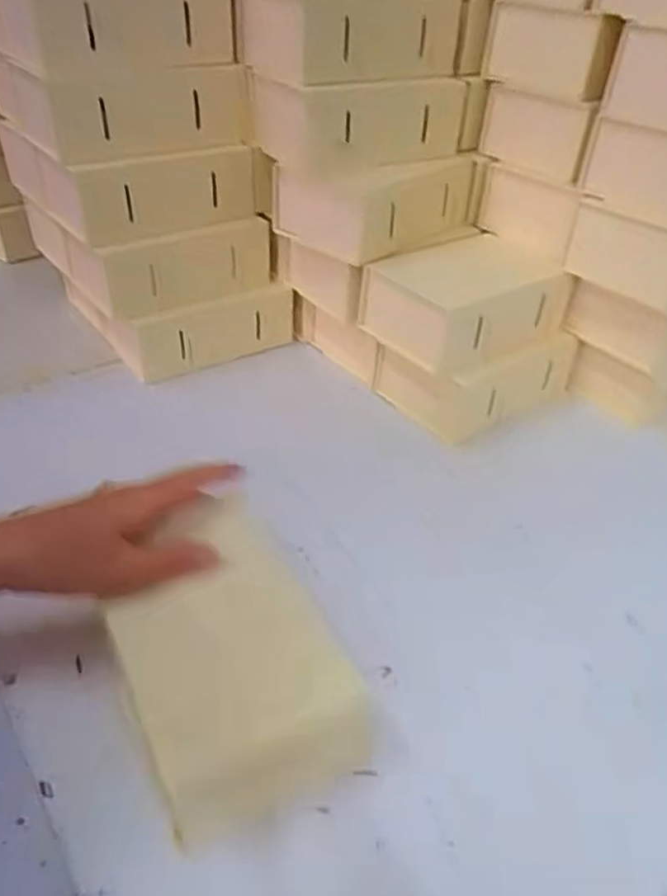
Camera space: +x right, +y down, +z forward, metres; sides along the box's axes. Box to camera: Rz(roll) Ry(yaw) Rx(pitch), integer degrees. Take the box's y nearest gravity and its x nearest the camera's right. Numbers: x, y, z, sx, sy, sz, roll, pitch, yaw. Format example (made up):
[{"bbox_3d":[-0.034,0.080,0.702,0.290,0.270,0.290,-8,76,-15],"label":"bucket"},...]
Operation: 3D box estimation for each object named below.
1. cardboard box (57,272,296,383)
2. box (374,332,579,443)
[{"bbox_3d":[-0.159,-0.151,0.681,0.163,0.075,0.191,-22,46,-30],"label":"cardboard box"},{"bbox_3d":[0.134,-0.072,0.599,0.157,0.056,0.106,-22,46,-30],"label":"box"}]

